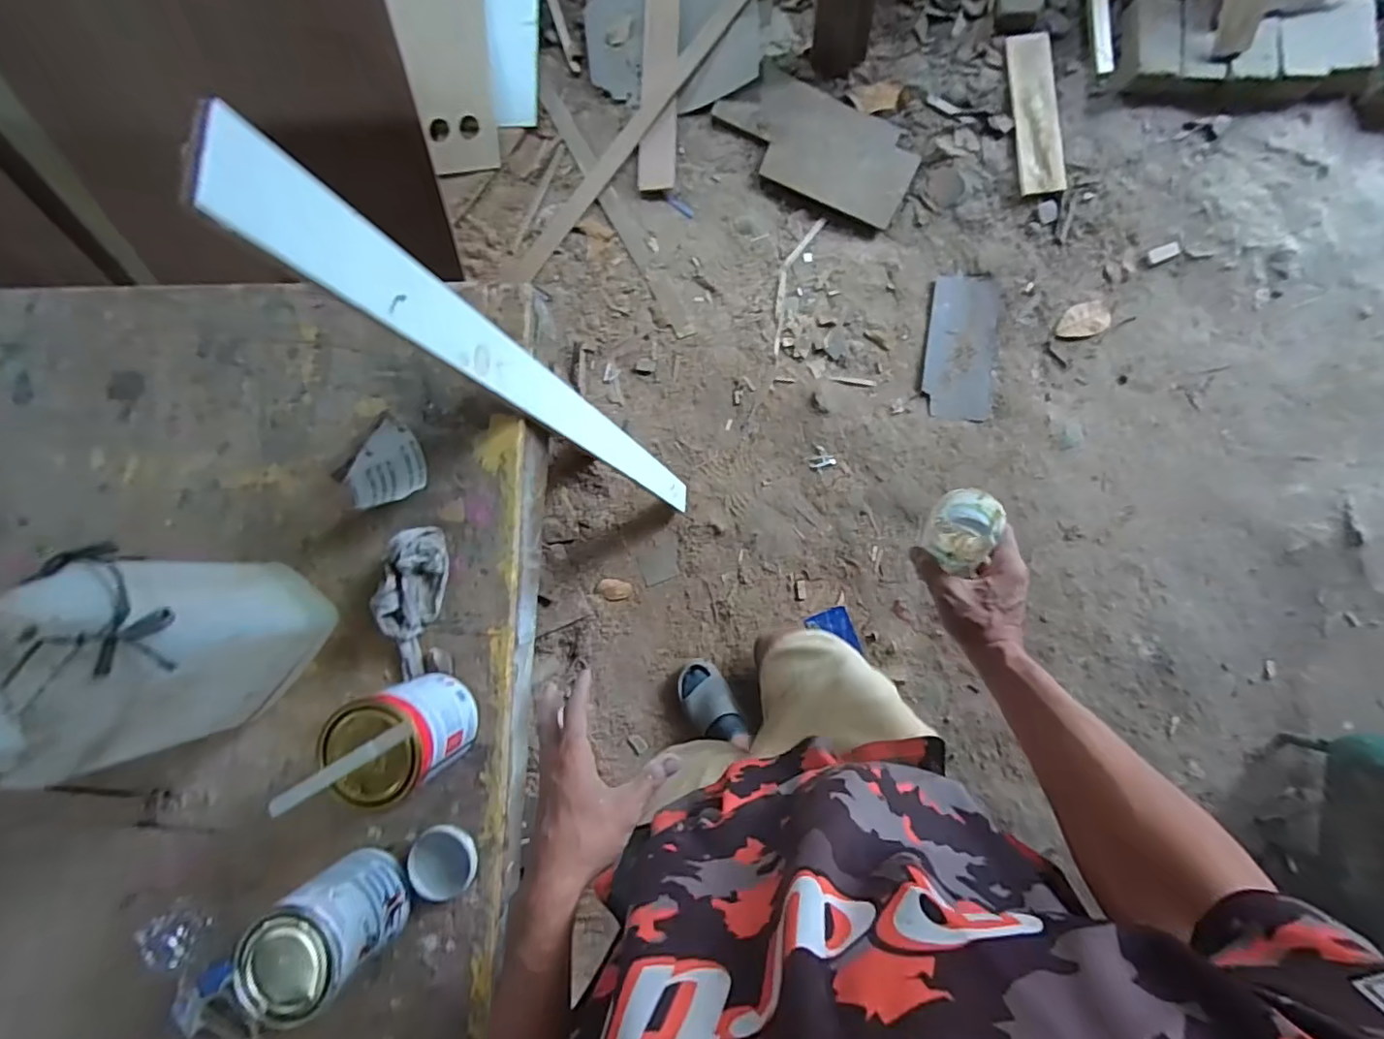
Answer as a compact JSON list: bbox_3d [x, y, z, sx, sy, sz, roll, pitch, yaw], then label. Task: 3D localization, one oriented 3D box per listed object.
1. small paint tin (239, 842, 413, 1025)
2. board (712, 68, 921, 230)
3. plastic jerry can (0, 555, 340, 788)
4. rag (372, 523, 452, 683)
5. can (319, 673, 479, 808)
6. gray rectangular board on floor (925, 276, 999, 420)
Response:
[{"bbox_3d":[-0.389,0.434,0.631,0.108,0.135,0.107,-36,82,-1],"label":"small paint tin"},{"bbox_3d":[0.322,-0.966,1.530,0.512,0.022,0.224,23,107,-5],"label":"board"},{"bbox_3d":[-0.499,0.137,0.579,0.109,0.336,0.185,42,87,7],"label":"plastic jerry can"},{"bbox_3d":[-0.334,0.086,0.704,0.070,0.046,0.157,14,84,5],"label":"rag"},{"bbox_3d":[-0.307,0.230,0.643,0.096,0.137,0.101,0,83,3],"label":"can"},{"bbox_3d":[0.698,-0.444,1.524,0.165,0.012,0.376,7,84,4],"label":"gray rectangular board on floor"}]

